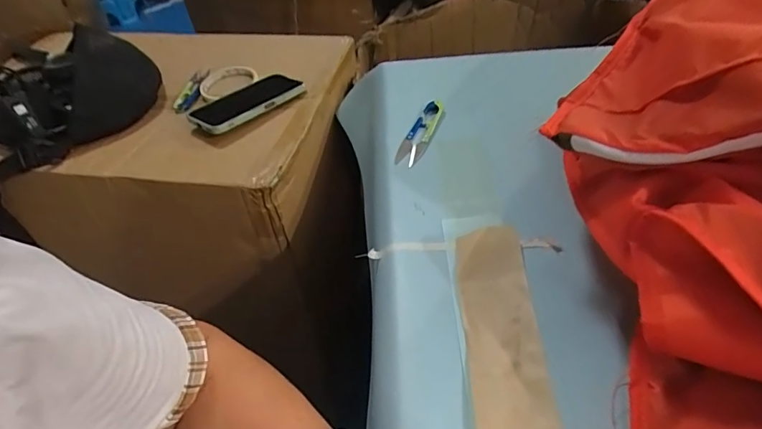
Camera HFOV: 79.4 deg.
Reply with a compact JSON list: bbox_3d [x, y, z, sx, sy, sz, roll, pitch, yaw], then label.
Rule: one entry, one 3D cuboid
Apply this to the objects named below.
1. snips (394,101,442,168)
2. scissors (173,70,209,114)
[{"bbox_3d":[0.047,-0.094,0.535,0.026,0.018,0.118,16,49,19],"label":"snips"},{"bbox_3d":[-0.283,-0.189,0.690,0.031,0.013,0.106,0,44,5],"label":"scissors"}]

